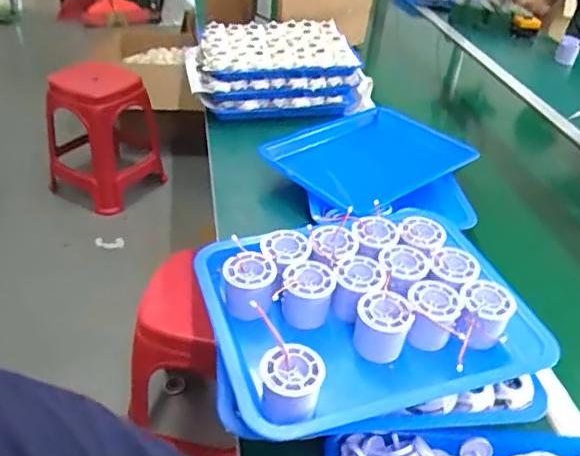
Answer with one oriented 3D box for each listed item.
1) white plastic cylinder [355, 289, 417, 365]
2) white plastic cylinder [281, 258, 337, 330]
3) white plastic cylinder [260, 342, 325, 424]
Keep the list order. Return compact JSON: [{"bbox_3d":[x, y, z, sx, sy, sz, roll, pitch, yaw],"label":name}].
[{"bbox_3d":[0.094,0.104,0.576,0.056,0.056,0.055,19,38,17],"label":"white plastic cylinder"},{"bbox_3d":[0.019,0.073,0.605,0.054,0.054,0.057,7,36,1],"label":"white plastic cylinder"},{"bbox_3d":[0.001,0.142,0.505,0.055,0.048,0.057,13,37,9],"label":"white plastic cylinder"}]

